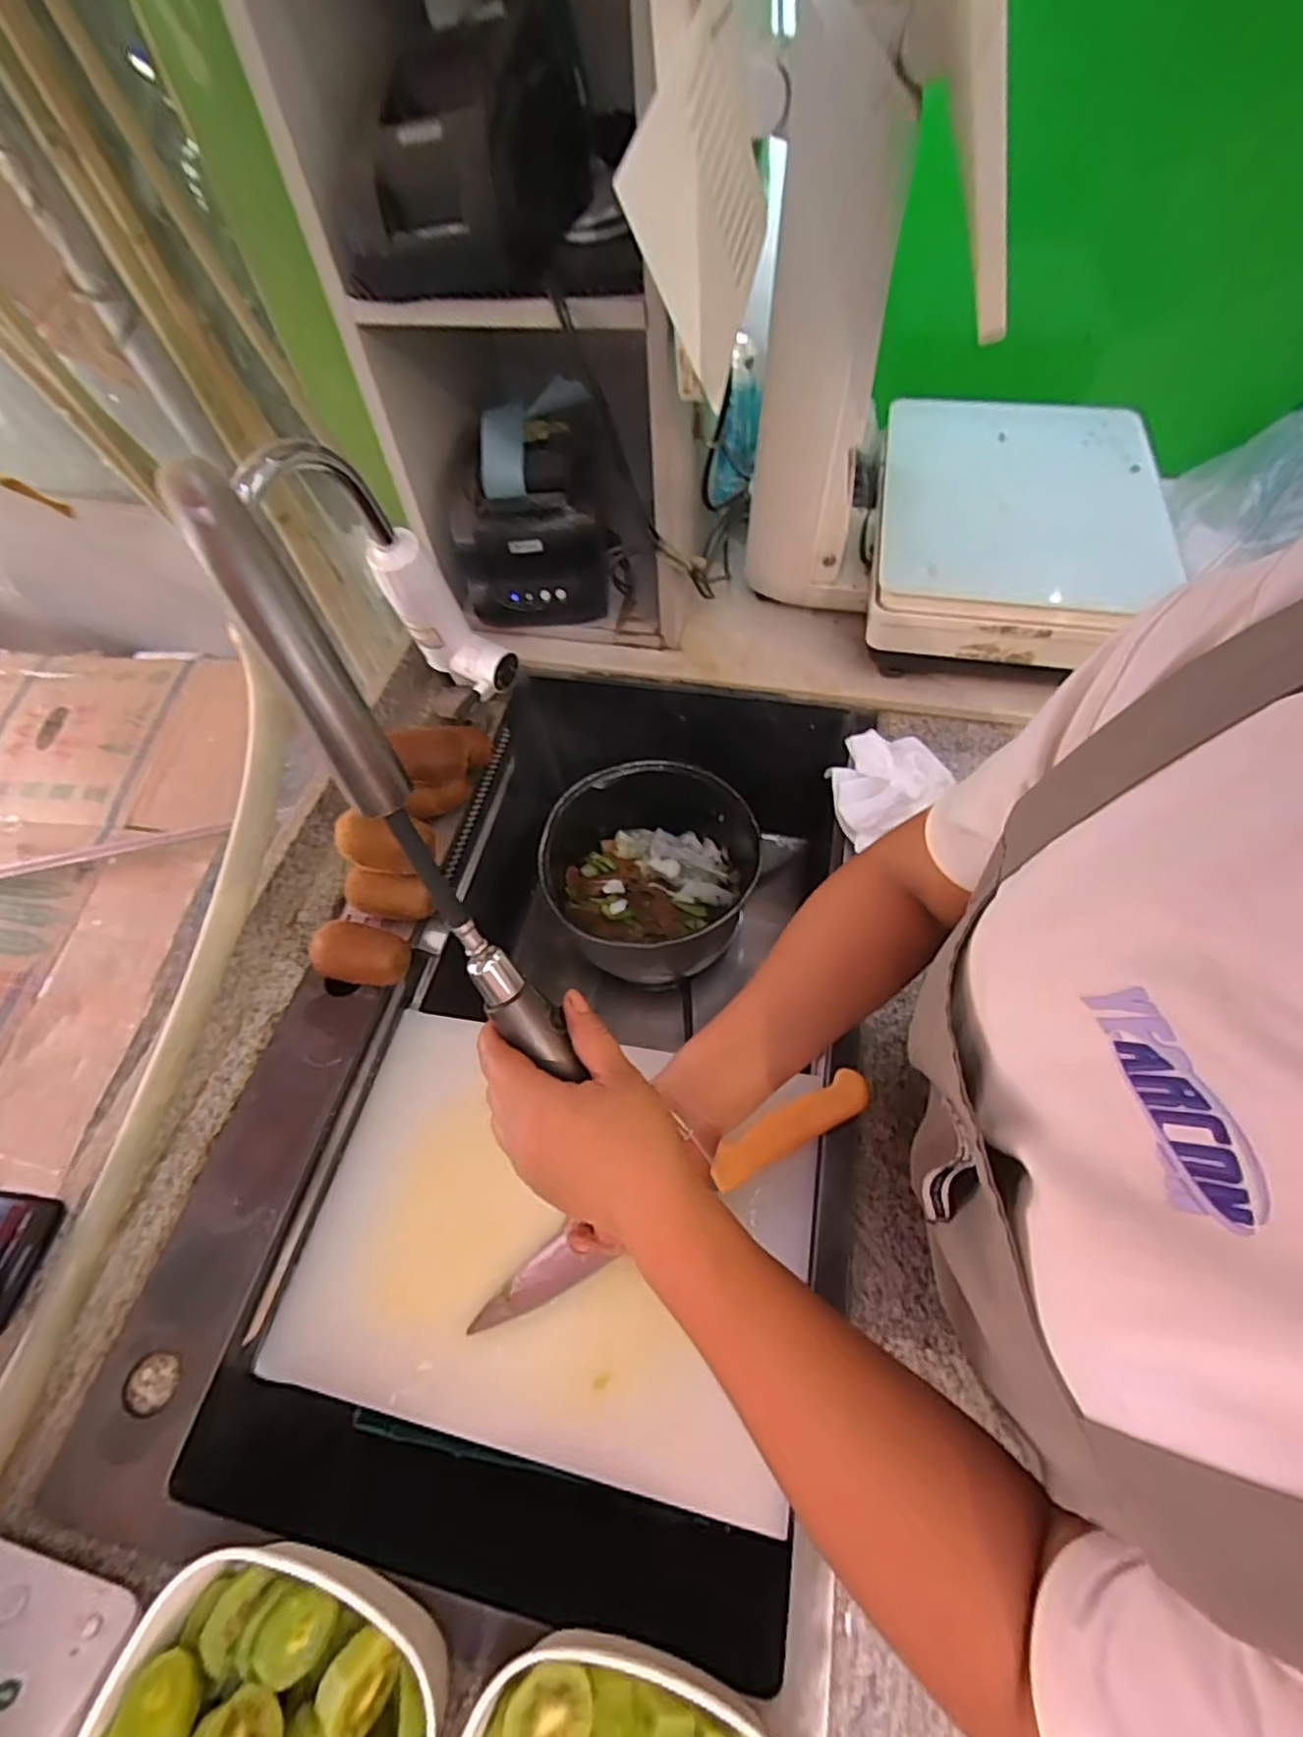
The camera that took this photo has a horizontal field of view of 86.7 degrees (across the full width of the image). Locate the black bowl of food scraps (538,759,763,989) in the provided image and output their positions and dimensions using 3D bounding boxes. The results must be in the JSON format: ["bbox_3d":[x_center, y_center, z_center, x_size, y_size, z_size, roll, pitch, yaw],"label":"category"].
[{"bbox_3d":[0.000,-0.002,0.792,0.230,0.135,0.219,-2,57,3],"label":"black bowl of food scraps"}]

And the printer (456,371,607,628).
[{"bbox_3d":[-0.123,-0.379,0.737,0.155,0.150,0.176,-4,57,2],"label":"printer"}]

